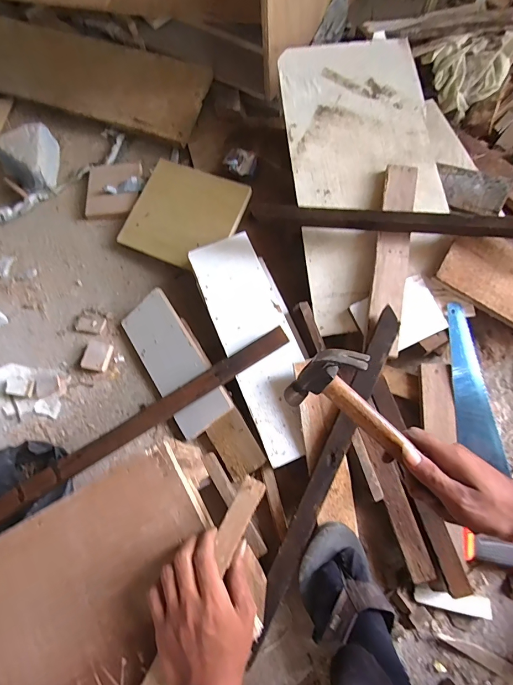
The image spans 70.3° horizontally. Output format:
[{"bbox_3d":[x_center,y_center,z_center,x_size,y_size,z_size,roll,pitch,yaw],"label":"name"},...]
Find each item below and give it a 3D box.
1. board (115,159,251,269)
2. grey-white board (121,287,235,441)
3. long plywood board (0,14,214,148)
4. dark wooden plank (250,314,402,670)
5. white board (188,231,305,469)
[{"bbox_3d":[-0.144,-0.252,0.723,0.225,0.015,0.195,24,88,15],"label":"board"},{"bbox_3d":[-0.146,0.035,0.651,0.106,0.015,0.258,-39,74,15],"label":"grey-white board"},{"bbox_3d":[-0.425,-0.622,0.849,0.634,0.029,0.176,21,92,10],"label":"long plywood board"},{"bbox_3d":[0.107,0.196,0.556,0.040,0.034,0.523,24,87,9],"label":"dark wooden plank"},{"bbox_3d":[0.002,-0.005,0.628,0.117,0.024,0.399,-22,73,-4],"label":"white board"}]

